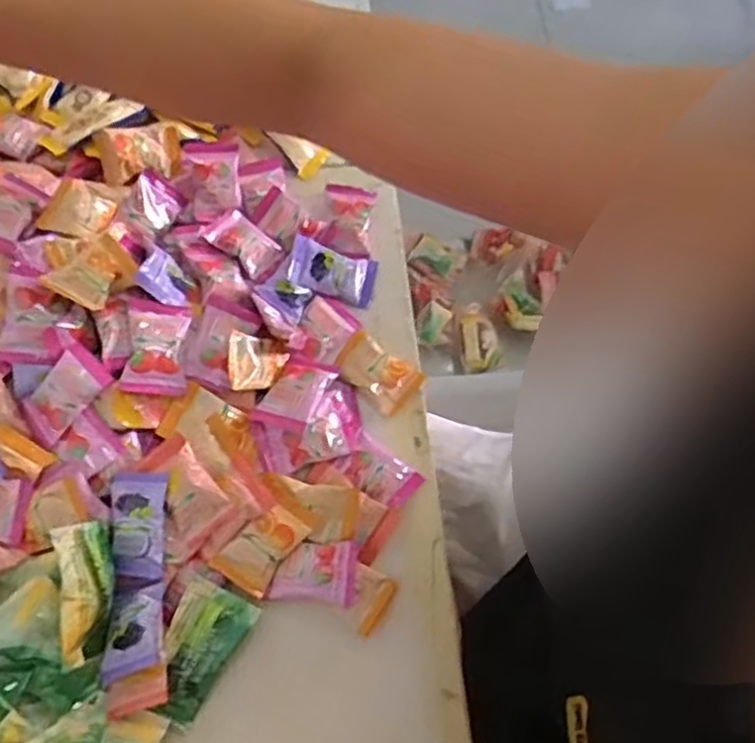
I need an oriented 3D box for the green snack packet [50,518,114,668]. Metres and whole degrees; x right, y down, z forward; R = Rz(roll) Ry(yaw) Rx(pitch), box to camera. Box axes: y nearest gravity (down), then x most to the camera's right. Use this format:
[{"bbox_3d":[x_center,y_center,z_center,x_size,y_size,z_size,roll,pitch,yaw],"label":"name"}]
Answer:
[{"bbox_3d":[-0.148,0.110,0.366,0.022,0.021,0.067,-6,70,-5],"label":"green snack packet"}]

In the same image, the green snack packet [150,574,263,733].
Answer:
[{"bbox_3d":[-0.097,0.149,0.385,0.039,0.017,0.069,27,71,7],"label":"green snack packet"}]

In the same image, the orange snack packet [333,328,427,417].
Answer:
[{"bbox_3d":[0.000,-0.001,0.448,0.051,0.007,0.033,38,72,11],"label":"orange snack packet"}]

